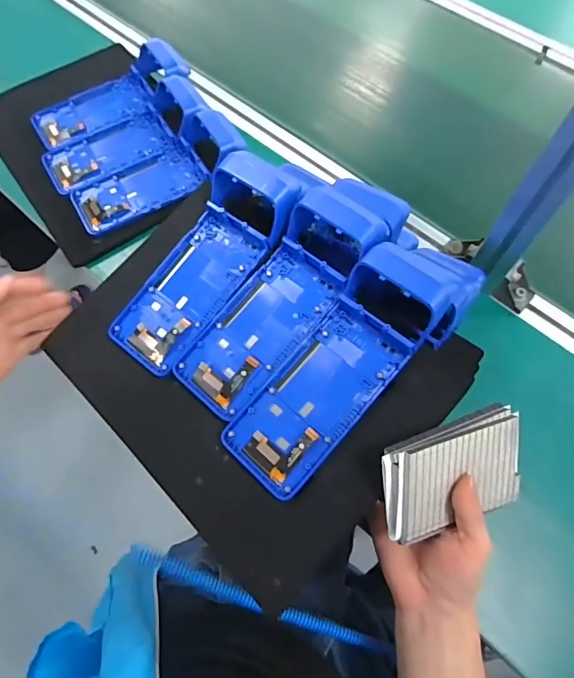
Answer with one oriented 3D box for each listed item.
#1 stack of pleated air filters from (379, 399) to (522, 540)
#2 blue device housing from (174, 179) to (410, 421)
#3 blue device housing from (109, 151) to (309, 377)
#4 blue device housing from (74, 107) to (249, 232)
[{"bbox_3d":[0.132,0.105,0.344,0.117,0.019,0.080,-15,107,-16],"label":"stack of pleated air filters"},{"bbox_3d":[0.004,-0.044,0.416,0.084,0.070,0.252,38,86,16],"label":"blue device housing"},{"bbox_3d":[-0.075,-0.073,0.444,0.090,0.074,0.227,36,89,15],"label":"blue device housing"},{"bbox_3d":[-0.166,-0.218,0.562,0.220,0.051,0.084,-27,68,-12],"label":"blue device housing"}]

